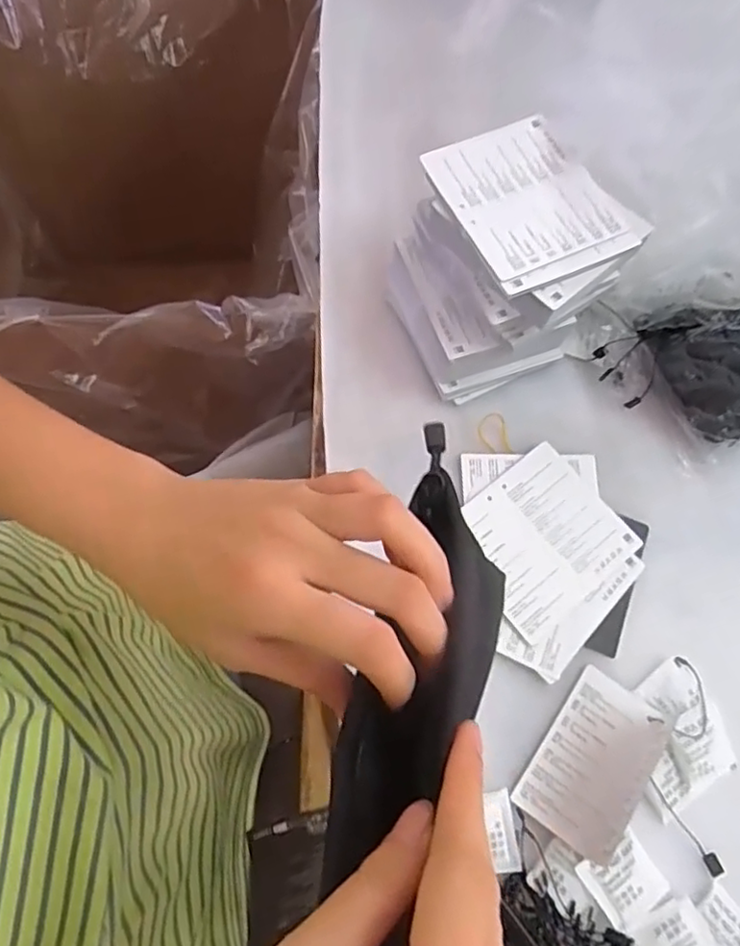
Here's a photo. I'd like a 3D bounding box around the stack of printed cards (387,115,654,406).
[{"bbox_3d":[0.084,-0.136,0.417,0.123,0.098,0.123,-25,73,-11],"label":"stack of printed cards"}]

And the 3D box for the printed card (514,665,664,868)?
[{"bbox_3d":[0.127,0.164,0.359,0.058,0.005,0.088,35,73,12],"label":"printed card"}]

